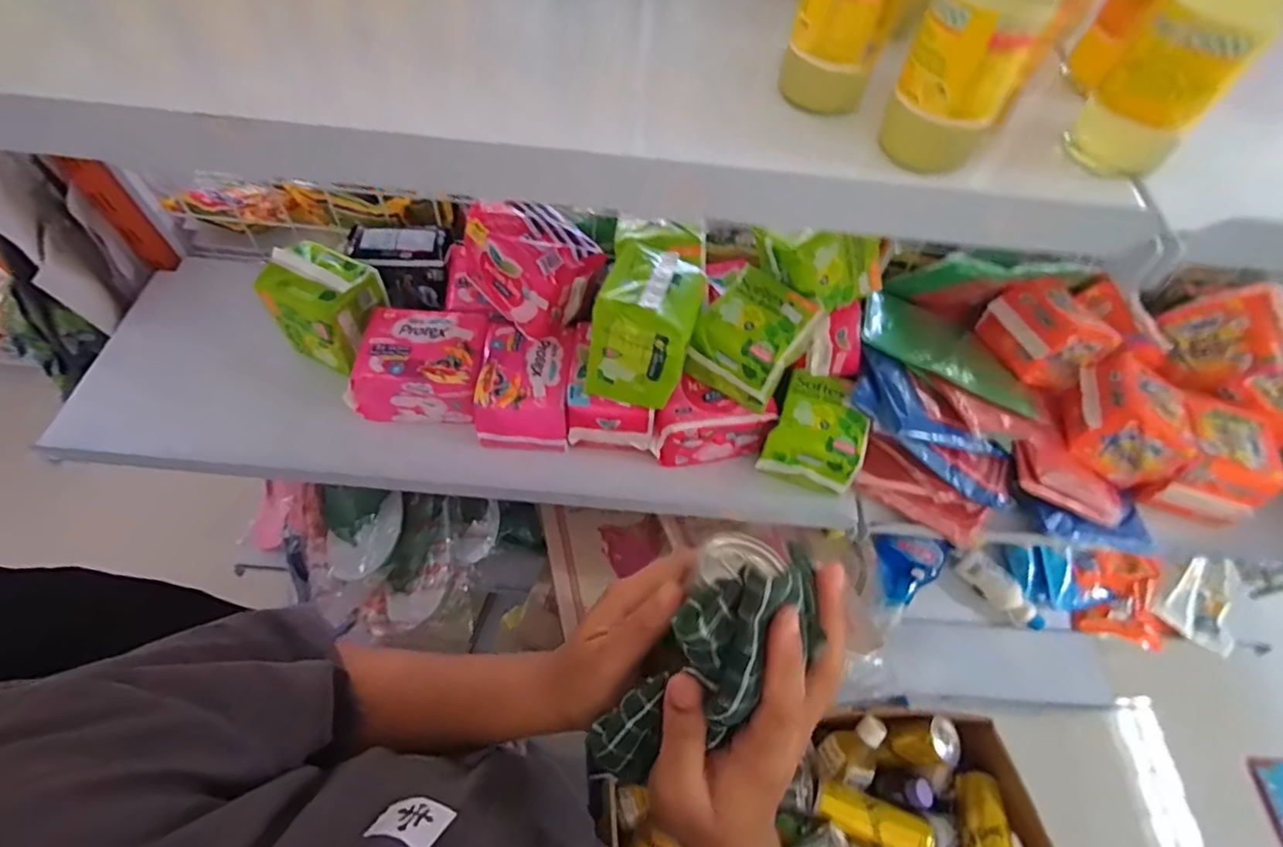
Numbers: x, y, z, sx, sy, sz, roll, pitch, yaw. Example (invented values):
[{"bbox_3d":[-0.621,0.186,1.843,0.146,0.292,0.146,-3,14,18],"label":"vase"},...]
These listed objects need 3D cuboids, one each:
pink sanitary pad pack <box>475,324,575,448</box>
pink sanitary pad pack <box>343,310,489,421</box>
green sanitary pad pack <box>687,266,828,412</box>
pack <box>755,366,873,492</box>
[{"bbox_3d":[-0.122,-0.039,0.635,0.094,0.071,0.120,6,60,-1],"label":"pink sanitary pad pack"},{"bbox_3d":[-0.241,-0.064,0.645,0.140,0.074,0.107,4,60,-2],"label":"pink sanitary pad pack"},{"bbox_3d":[0.105,-0.086,0.583,0.102,0.093,0.101,34,63,15],"label":"green sanitary pad pack"},{"bbox_3d":[0.183,0.004,0.616,0.095,0.048,0.112,18,60,6],"label":"pack"}]

